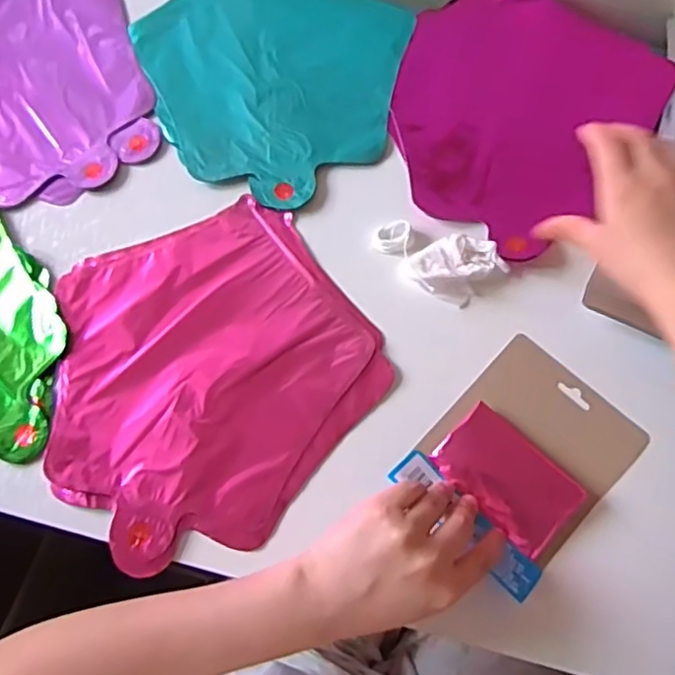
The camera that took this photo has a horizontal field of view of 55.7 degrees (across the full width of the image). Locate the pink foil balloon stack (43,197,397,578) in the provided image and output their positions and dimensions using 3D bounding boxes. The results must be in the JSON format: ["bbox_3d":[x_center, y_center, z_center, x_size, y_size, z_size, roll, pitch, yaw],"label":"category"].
[{"bbox_3d":[-0.104,0.021,0.471,0.234,0.007,0.246,38,77,13],"label":"pink foil balloon stack"}]

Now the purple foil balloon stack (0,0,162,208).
[{"bbox_3d":[-0.277,-0.217,0.564,0.211,0.019,0.242,-21,72,-4],"label":"purple foil balloon stack"}]

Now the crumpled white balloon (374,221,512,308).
[{"bbox_3d":[0.074,-0.056,0.481,0.099,0.015,0.052,15,73,7],"label":"crumpled white balloon"}]

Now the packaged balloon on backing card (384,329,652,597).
[{"bbox_3d":[0.128,0.082,0.443,0.114,0.018,0.144,42,78,14],"label":"packaged balloon on backing card"}]

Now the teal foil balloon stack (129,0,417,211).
[{"bbox_3d":[-0.059,-0.234,0.561,0.242,0.022,0.229,30,75,11],"label":"teal foil balloon stack"}]

